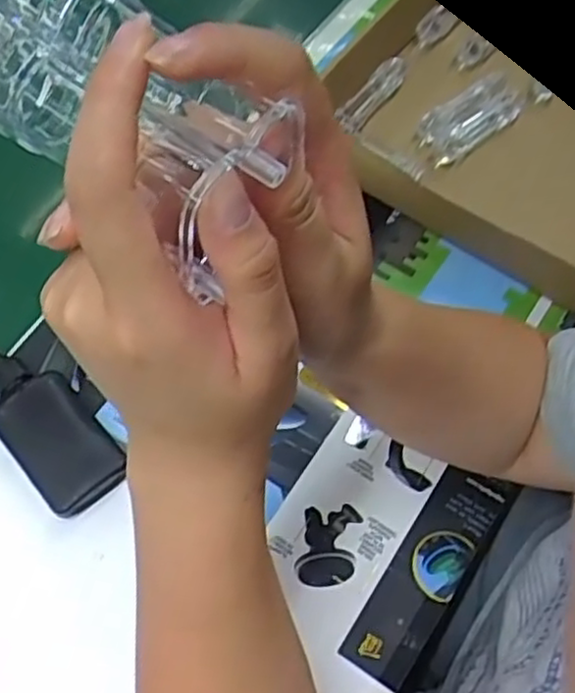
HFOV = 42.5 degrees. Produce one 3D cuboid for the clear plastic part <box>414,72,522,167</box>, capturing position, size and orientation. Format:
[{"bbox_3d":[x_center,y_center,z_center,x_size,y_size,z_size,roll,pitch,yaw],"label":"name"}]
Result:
[{"bbox_3d":[0.142,-0.179,0.582,0.083,0.042,0.024,-28,23,-9],"label":"clear plastic part"}]

